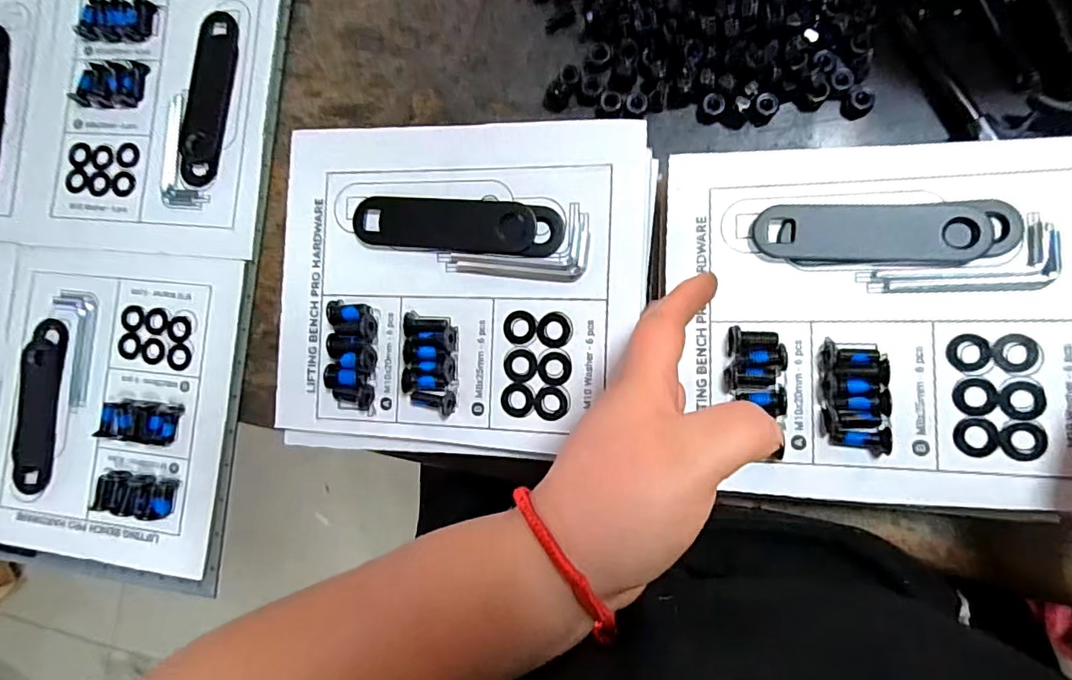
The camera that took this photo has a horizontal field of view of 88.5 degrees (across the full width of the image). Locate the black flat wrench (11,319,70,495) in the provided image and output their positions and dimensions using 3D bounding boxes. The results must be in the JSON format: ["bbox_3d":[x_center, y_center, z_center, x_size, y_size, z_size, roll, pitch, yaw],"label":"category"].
[{"bbox_3d":[-0.370,0.050,0.411,0.039,0.007,0.128,9,91,7],"label":"black flat wrench"}]

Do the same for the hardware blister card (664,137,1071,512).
[{"bbox_3d":[0.184,-0.013,0.292,0.215,0.020,0.189,0,86,8],"label":"hardware blister card"}]

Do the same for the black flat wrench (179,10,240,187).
[{"bbox_3d":[-0.243,-0.178,0.407,0.034,0.005,0.127,9,90,11],"label":"black flat wrench"}]

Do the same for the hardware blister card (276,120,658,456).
[{"bbox_3d":[-0.050,-0.031,0.331,0.224,0.019,0.193,3,86,8],"label":"hardware blister card"}]

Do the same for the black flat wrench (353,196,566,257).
[{"bbox_3d":[-0.048,-0.069,0.327,0.128,0.010,0.030,6,90,11],"label":"black flat wrench"}]

